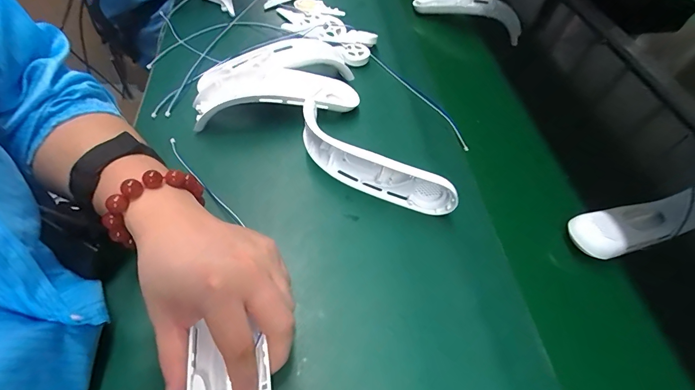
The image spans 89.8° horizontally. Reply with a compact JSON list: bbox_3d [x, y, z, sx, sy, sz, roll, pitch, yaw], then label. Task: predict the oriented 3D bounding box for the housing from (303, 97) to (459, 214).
[{"bbox_3d":[0.017,-0.032,0.377,0.198,0.050,0.044,36,58,18],"label":"housing"}]

